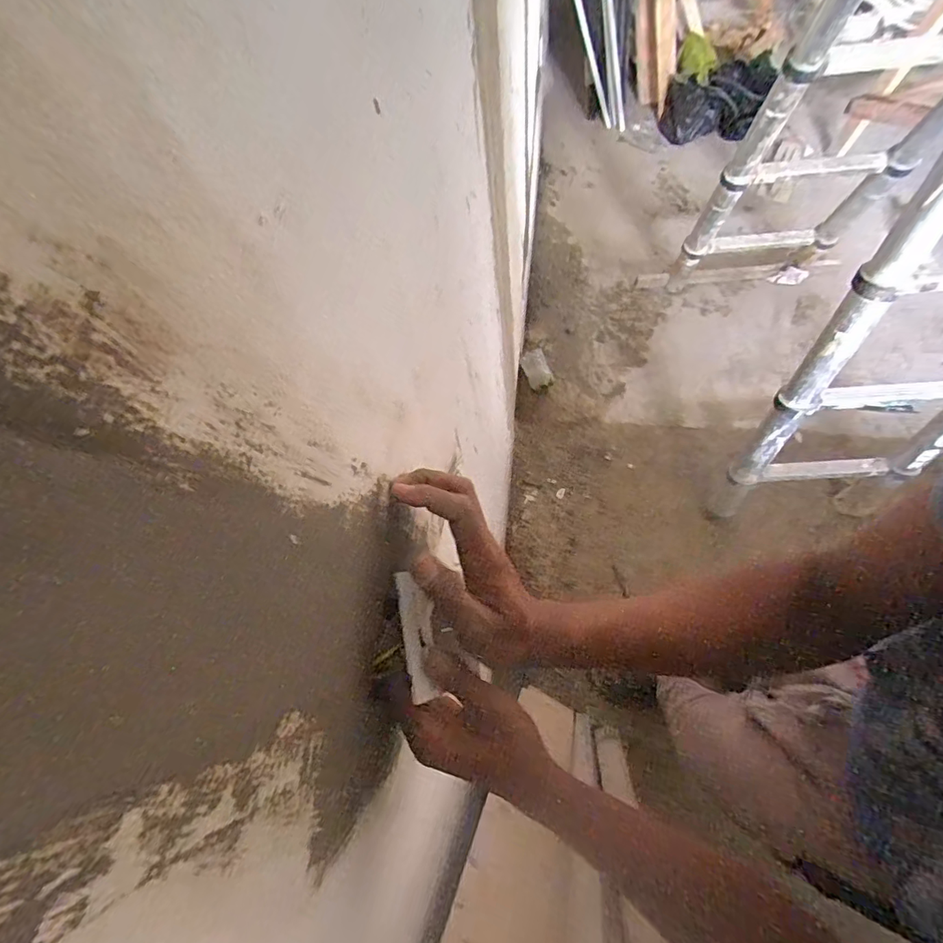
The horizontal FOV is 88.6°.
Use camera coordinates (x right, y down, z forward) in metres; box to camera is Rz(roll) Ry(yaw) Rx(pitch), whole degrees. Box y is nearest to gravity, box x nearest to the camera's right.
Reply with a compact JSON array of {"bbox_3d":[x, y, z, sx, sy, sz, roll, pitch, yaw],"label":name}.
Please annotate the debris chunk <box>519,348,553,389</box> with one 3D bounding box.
[{"bbox_3d":[0.221,-0.354,1.658,0.090,0.029,0.125,-25,70,-3],"label":"debris chunk"}]

